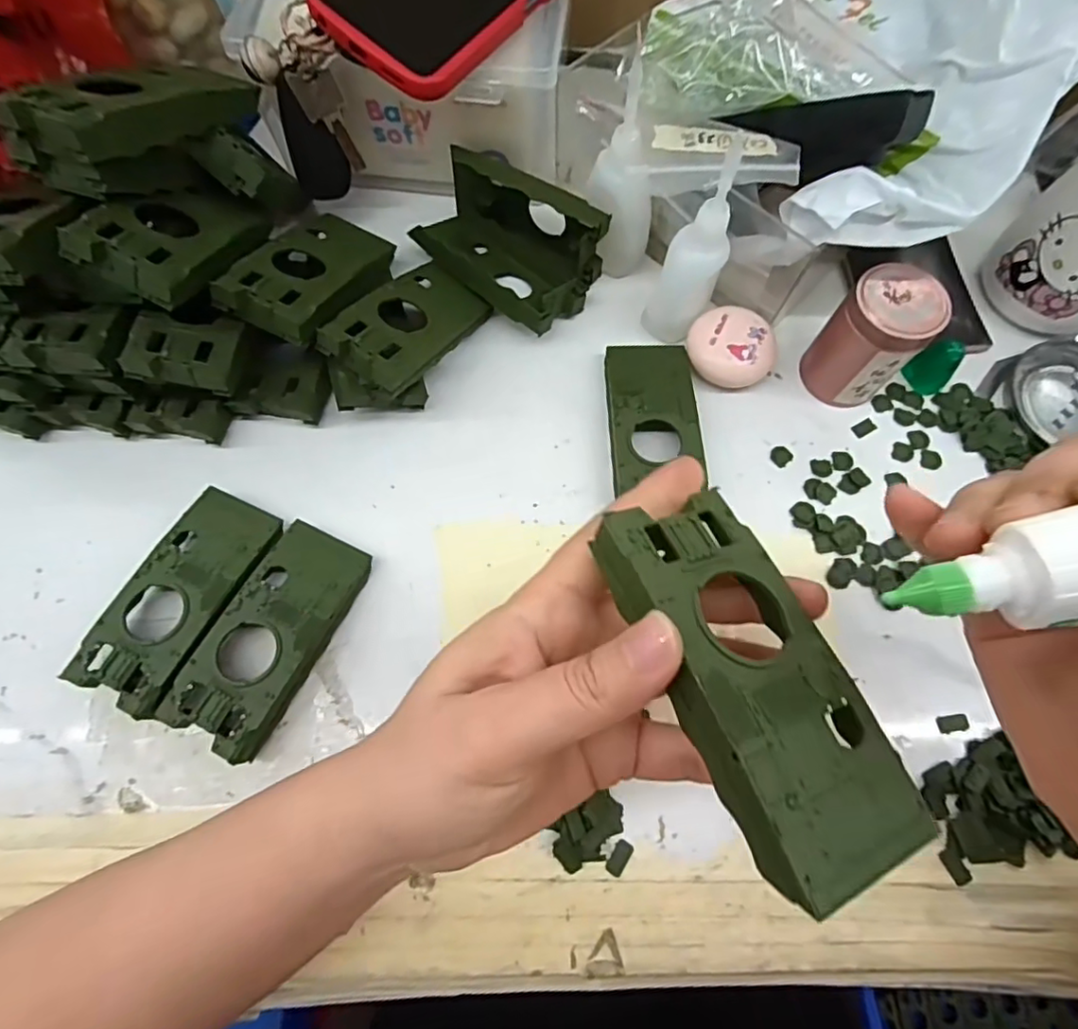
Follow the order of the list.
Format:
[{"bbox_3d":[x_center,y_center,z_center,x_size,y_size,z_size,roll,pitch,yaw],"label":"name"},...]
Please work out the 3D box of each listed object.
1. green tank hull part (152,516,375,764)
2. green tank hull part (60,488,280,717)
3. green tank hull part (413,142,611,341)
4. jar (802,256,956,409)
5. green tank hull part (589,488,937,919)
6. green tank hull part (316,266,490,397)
[{"bbox_3d":[-0.124,0.057,0.275,0.045,0.020,0.103,24,71,8],"label":"green tank hull part"},{"bbox_3d":[-0.170,0.040,0.281,0.049,0.022,0.103,24,71,8],"label":"green tank hull part"},{"bbox_3d":[-0.022,-0.160,0.340,0.112,0.046,0.077,35,73,12],"label":"green tank hull part"},{"bbox_3d":[0.173,-0.091,0.307,0.044,0.070,0.039,42,74,14],"label":"jar"},{"bbox_3d":[0.054,0.043,0.157,0.052,0.018,0.101,-12,62,-25],"label":"green tank hull part"},{"bbox_3d":[-0.069,-0.100,0.312,0.043,0.026,0.097,29,51,10],"label":"green tank hull part"}]

